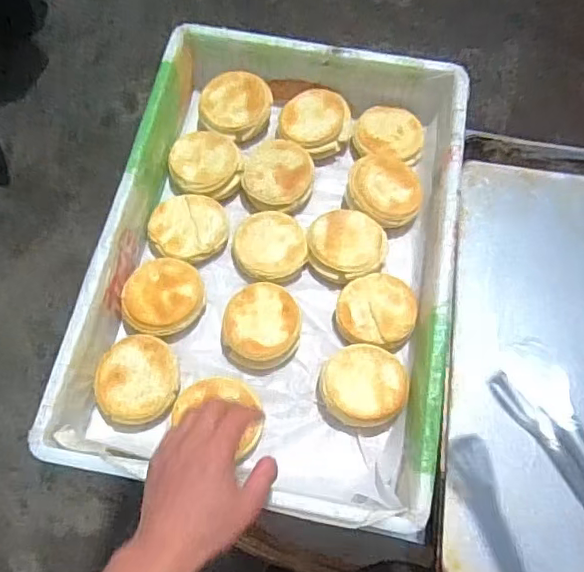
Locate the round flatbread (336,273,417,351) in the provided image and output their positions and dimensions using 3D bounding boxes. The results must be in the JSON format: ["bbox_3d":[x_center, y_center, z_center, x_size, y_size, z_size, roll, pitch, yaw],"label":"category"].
[{"bbox_3d":[0.107,0.029,0.712,0.095,0.023,0.095,13,69,4],"label":"round flatbread"}]

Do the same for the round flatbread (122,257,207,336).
[{"bbox_3d":[-0.164,0.013,0.713,0.093,0.040,0.101,0,69,-1],"label":"round flatbread"}]

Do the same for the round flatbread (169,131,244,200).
[{"bbox_3d":[-0.118,-0.173,0.783,0.100,0.024,0.099,0,69,-1],"label":"round flatbread"}]

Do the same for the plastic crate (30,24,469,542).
[{"bbox_3d":[-0.014,-0.040,0.715,0.400,0.119,0.580,10,69,3],"label":"plastic crate"}]

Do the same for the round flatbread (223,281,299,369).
[{"bbox_3d":[-0.037,0.049,0.700,0.092,0.036,0.097,0,69,-1],"label":"round flatbread"}]

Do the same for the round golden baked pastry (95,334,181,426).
[{"bbox_3d":[-0.180,0.110,0.664,0.087,0.032,0.098,6,69,2],"label":"round golden baked pastry"}]

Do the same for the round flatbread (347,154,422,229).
[{"bbox_3d":[0.125,-0.129,0.758,0.099,0.023,0.096,11,69,4],"label":"round flatbread"}]

